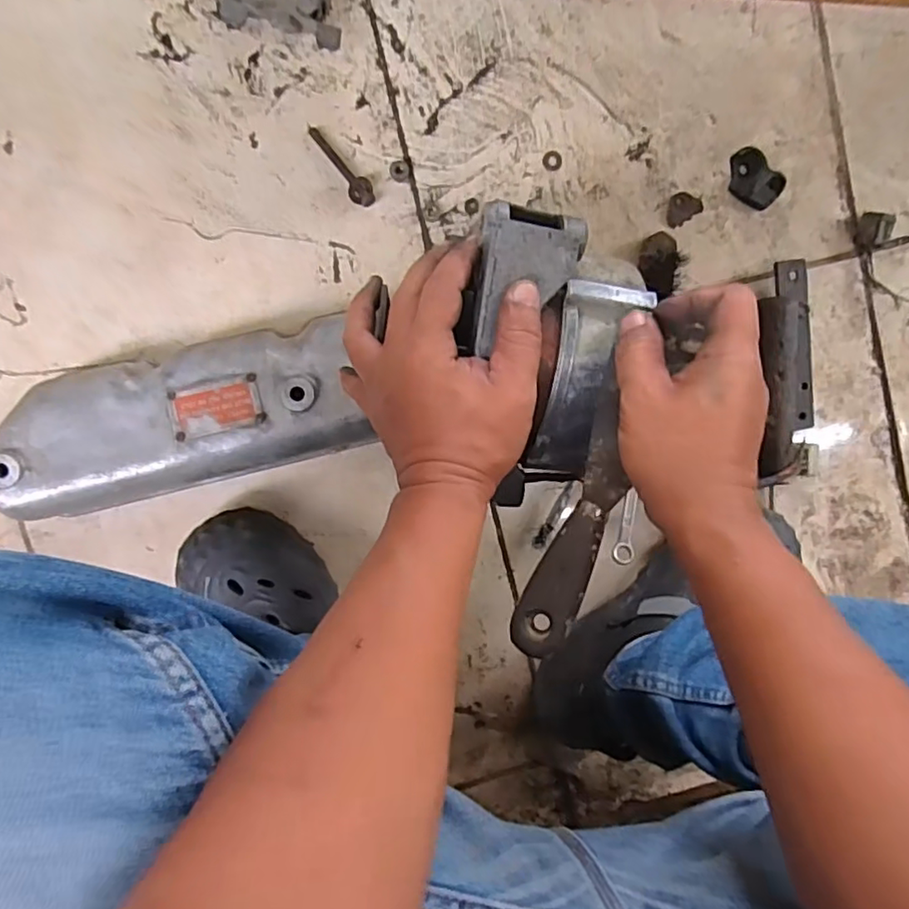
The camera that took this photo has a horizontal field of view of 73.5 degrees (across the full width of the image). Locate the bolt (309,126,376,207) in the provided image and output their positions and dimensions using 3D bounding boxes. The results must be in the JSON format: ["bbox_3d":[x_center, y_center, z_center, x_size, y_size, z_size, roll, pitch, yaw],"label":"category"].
[{"bbox_3d":[-0.095,-0.249,0.522,0.021,0.010,0.078,-34,98,0],"label":"bolt"}]

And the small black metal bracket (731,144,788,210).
[{"bbox_3d":[0.278,-0.255,0.563,0.057,0.014,0.040,38,92,-8],"label":"small black metal bracket"}]

